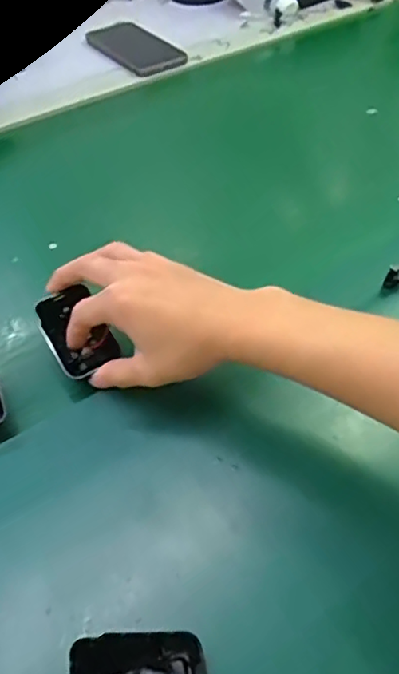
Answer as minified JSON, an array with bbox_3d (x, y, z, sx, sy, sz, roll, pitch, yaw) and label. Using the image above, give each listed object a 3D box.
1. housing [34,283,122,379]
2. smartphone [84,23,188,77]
[{"bbox_3d":[-0.091,-0.002,0.449,0.043,0.022,0.068,-24,66,-33],"label":"housing"},{"bbox_3d":[-0.092,-0.394,0.820,0.079,0.015,0.152,-31,53,-16],"label":"smartphone"}]

